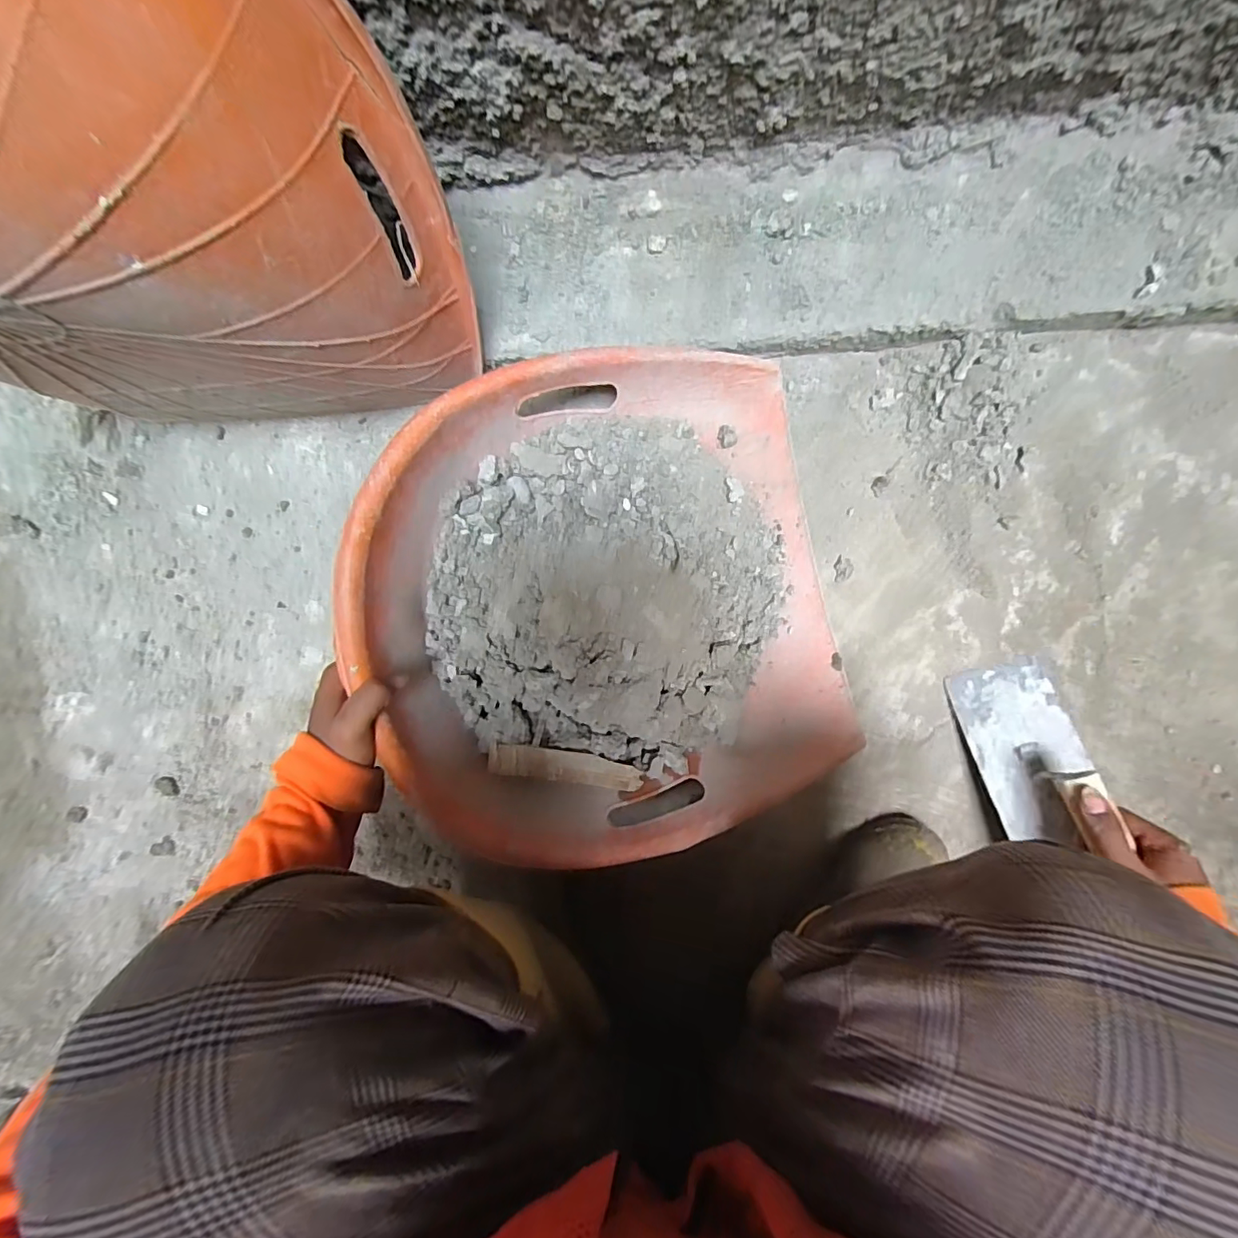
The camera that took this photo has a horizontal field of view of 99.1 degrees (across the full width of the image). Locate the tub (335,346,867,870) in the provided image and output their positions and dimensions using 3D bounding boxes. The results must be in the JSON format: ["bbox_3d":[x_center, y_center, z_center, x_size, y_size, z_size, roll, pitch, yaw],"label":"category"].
[{"bbox_3d":[-0.006,-0.012,0.461,0.388,0.119,0.393,-15,96,2],"label":"tub"}]

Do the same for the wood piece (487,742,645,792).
[{"bbox_3d":[-0.048,0.135,0.476,0.135,0.013,0.031,10,97,3],"label":"wood piece"}]

